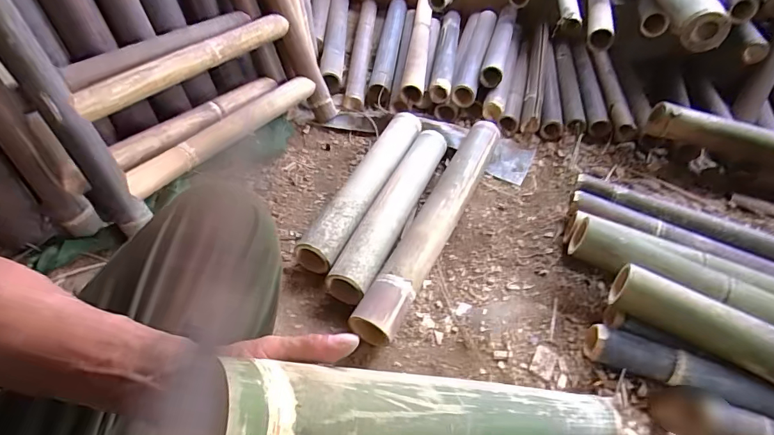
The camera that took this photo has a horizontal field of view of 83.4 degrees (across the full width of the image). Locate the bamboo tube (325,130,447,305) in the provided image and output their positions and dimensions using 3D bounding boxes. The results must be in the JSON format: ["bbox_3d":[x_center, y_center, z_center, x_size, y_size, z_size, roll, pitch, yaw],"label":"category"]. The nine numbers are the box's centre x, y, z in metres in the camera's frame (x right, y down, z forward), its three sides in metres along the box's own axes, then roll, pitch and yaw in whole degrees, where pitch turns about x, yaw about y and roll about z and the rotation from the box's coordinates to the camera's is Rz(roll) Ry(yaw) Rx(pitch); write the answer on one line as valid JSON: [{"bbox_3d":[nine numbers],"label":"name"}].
[{"bbox_3d":[0.017,-0.024,0.909,0.081,0.071,0.509,20,47,13],"label":"bamboo tube"}]

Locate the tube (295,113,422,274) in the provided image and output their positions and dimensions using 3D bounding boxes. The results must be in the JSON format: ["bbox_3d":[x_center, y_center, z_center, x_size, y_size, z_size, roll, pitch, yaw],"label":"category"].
[{"bbox_3d":[-0.038,-0.081,0.938,0.074,0.082,0.476,21,48,14],"label":"tube"}]

